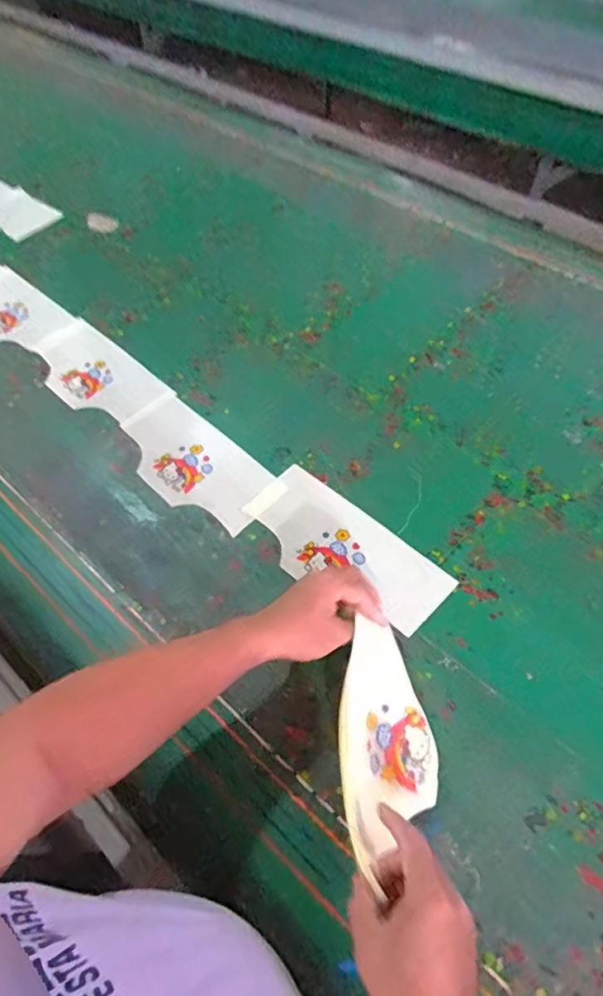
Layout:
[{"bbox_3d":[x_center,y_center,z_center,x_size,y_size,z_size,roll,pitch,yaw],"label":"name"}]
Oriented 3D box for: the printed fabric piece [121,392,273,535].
[{"bbox_3d":[-0.166,-0.053,0.828,0.274,0.011,0.133,40,68,22],"label":"printed fabric piece"}]

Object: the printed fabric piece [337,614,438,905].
[{"bbox_3d":[0.084,0.231,0.549,0.152,0.049,0.229,9,68,-20],"label":"printed fabric piece"}]

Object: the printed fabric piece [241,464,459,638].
[{"bbox_3d":[0.053,0.069,0.735,0.283,0.007,0.133,37,66,21],"label":"printed fabric piece"}]

